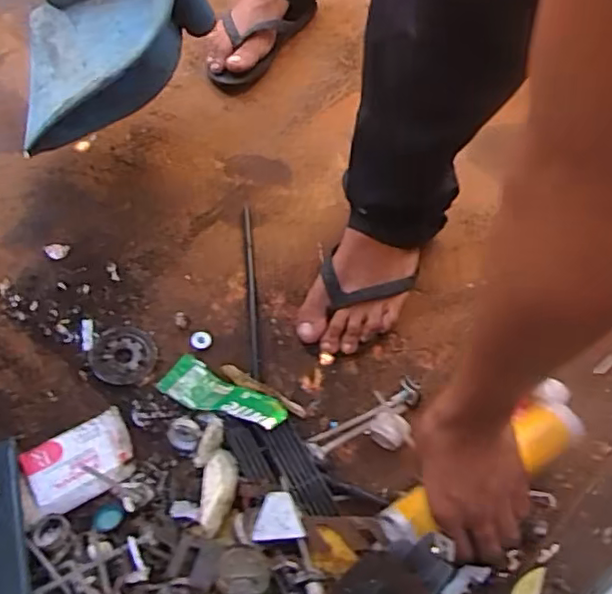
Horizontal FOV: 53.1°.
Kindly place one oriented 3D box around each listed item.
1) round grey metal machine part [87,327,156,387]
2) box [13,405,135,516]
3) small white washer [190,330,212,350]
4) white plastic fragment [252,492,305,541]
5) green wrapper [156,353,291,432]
[{"bbox_3d":[-0.188,0.060,0.627,0.064,0.007,0.069,7,49,-8],"label":"round grey metal machine part"},{"bbox_3d":[-0.204,0.150,0.560,0.092,0.024,0.069,-31,69,-17],"label":"box"},{"bbox_3d":[-0.112,0.046,0.648,0.022,0.004,0.020,-6,64,-6],"label":"small white washer"},{"bbox_3d":[-0.024,0.182,0.511,0.040,0.004,0.038,-8,56,7],"label":"white plastic fragment"},{"bbox_3d":[-0.079,0.097,0.605,0.134,0.029,0.046,15,61,30],"label":"green wrapper"}]

